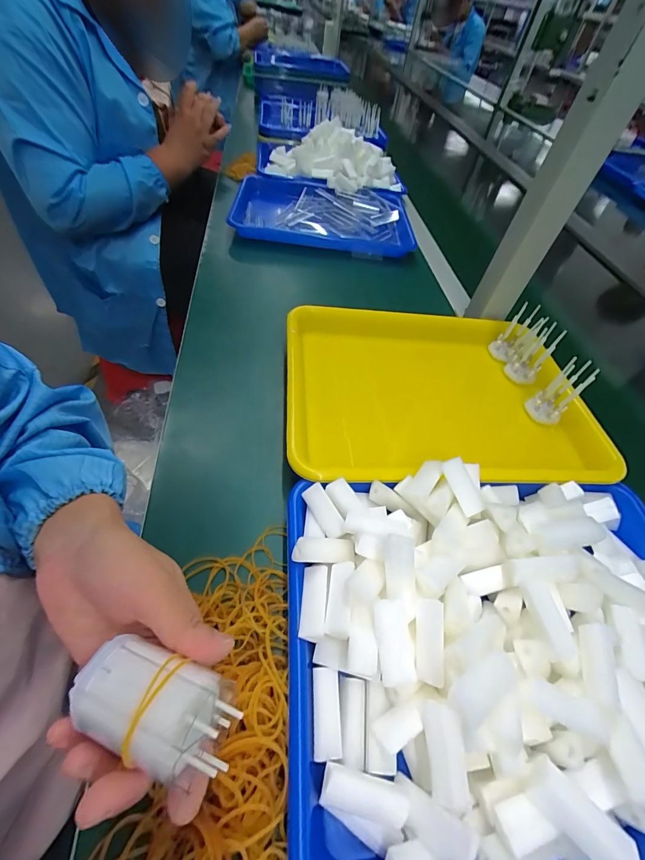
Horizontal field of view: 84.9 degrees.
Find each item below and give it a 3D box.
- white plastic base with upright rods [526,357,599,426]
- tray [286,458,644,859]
[{"bbox_3d":[0.264,-0.042,0.390,0.028,0.076,0.033,10,32,-49],"label":"white plastic base with upright rods"},{"bbox_3d":[0.144,0.137,0.245,0.333,0.070,0.233,2,52,-8],"label":"tray"}]

